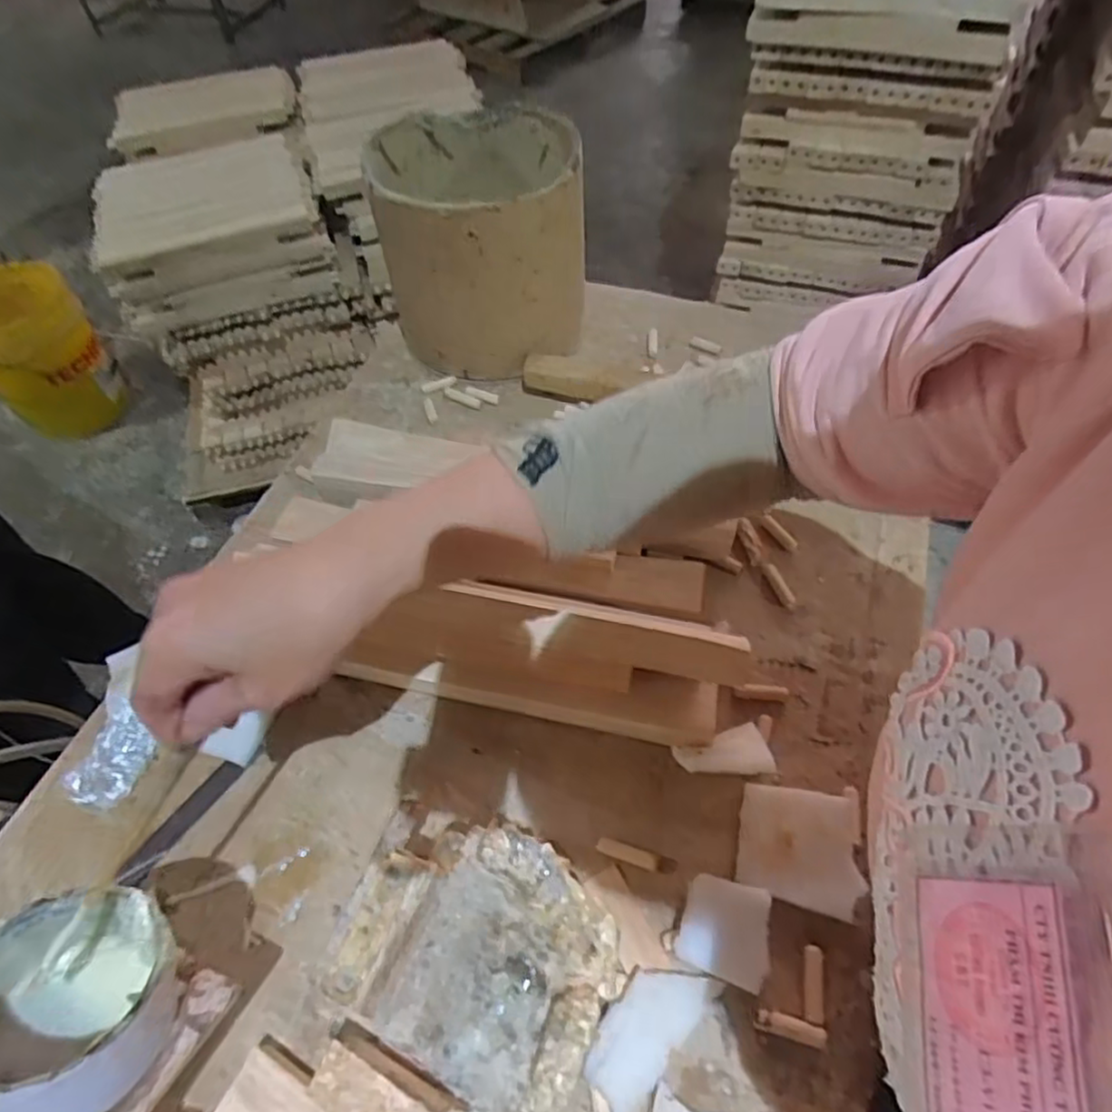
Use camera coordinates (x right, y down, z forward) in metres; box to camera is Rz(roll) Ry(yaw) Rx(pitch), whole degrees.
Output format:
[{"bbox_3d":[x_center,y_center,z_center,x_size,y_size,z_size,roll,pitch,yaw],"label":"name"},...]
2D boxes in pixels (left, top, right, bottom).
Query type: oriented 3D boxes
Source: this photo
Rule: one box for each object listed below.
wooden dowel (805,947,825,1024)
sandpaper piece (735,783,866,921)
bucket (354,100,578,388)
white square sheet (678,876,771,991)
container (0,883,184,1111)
[{"bbox_3d":[0.154,0.254,0.394,0.012,0.007,0.039,8,55,9],"label":"wooden dowel"},{"bbox_3d":[0.158,0.189,0.432,0.073,0.008,0.070,9,55,9],"label":"sandpaper piece"},{"bbox_3d":[-0.074,-0.333,0.698,0.200,0.178,0.234,-8,54,-2],"label":"bucket"},{"bbox_3d":[0.105,0.226,0.404,0.054,0.007,0.054,23,63,2],"label":"white square sheet"},{"bbox_3d":[-0.218,0.197,0.285,0.085,0.050,0.096,30,38,10],"label":"container"}]

